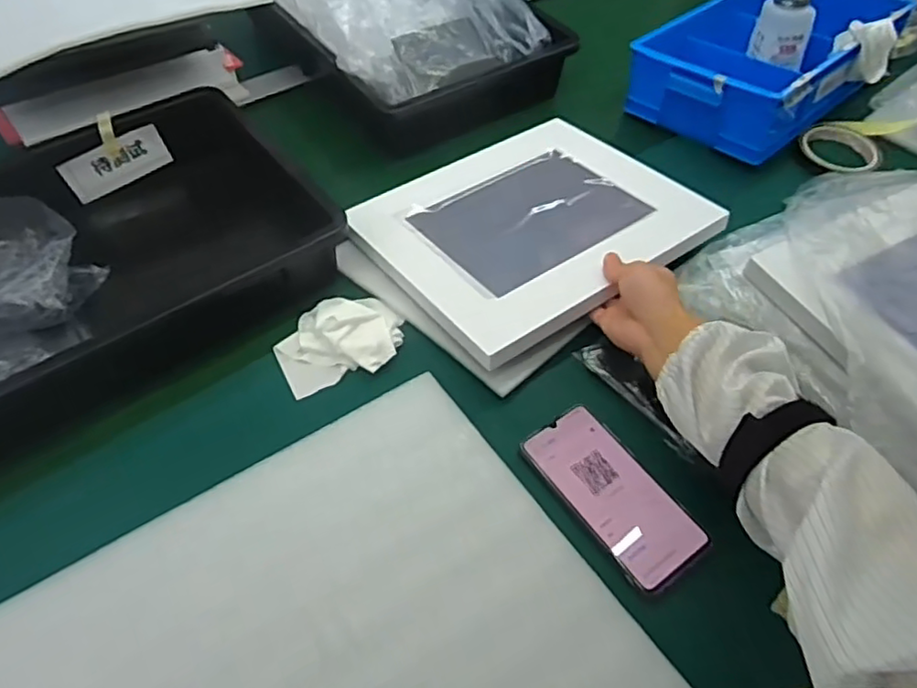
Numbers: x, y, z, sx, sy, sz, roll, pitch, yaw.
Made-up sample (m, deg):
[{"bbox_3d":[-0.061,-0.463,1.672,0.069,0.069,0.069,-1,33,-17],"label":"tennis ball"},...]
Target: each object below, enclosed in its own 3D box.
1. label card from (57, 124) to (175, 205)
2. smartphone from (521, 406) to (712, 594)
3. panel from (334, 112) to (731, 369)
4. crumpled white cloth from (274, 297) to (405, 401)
[{"bbox_3d":[-0.367,-0.194,0.692,0.106,0.048,0.005,-35,48,-16],"label":"label card"},{"bbox_3d":[0.120,0.114,0.497,0.071,0.009,0.144,-28,58,-22],"label":"smartphone"},{"bbox_3d":[0.066,-0.124,0.639,0.294,0.028,0.264,-33,53,-21],"label":"panel"},{"bbox_3d":[-0.105,-0.009,0.569,0.109,0.029,0.084,-15,54,-13],"label":"crumpled white cloth"}]

